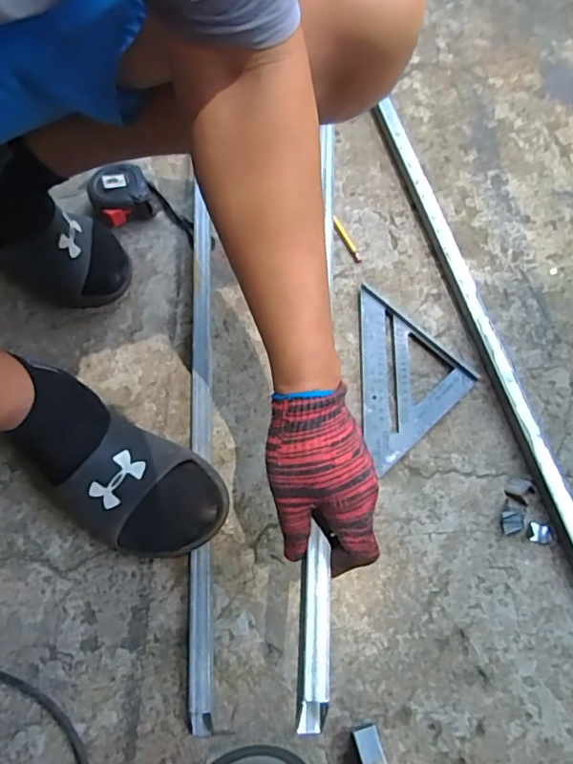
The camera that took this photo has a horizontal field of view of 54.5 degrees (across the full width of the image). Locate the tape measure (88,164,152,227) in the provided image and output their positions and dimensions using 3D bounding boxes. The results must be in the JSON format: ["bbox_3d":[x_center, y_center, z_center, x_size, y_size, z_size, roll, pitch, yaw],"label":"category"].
[{"bbox_3d":[-0.217,-0.240,0.729,0.078,0.045,0.068,-13,64,-5],"label":"tape measure"}]

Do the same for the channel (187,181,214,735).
[{"bbox_3d":[-0.093,0.039,0.606,0.024,0.030,0.585,-3,64,0],"label":"channel"}]

